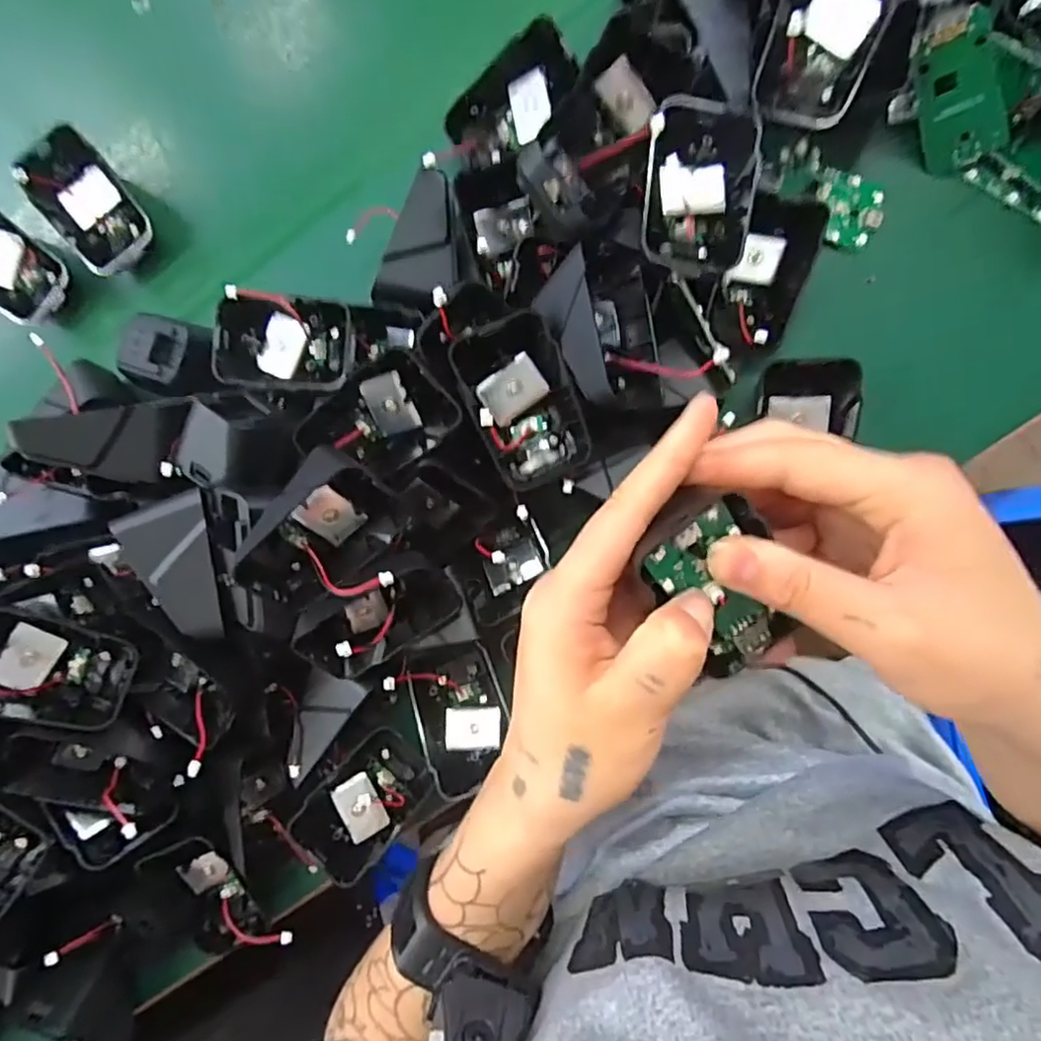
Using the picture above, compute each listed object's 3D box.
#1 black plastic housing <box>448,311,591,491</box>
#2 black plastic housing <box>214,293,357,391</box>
[{"bbox_3d":[0.000,-0.050,0.286,0.044,0.024,0.071,-24,101,-8],"label":"black plastic housing"},{"bbox_3d":[-0.116,-0.086,0.325,0.067,0.024,0.043,8,88,8],"label":"black plastic housing"}]

